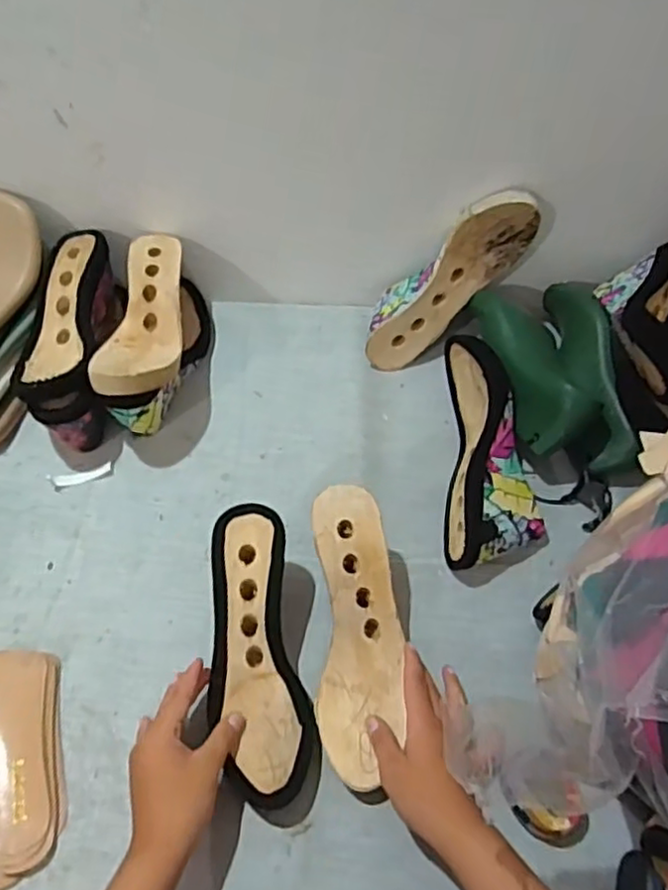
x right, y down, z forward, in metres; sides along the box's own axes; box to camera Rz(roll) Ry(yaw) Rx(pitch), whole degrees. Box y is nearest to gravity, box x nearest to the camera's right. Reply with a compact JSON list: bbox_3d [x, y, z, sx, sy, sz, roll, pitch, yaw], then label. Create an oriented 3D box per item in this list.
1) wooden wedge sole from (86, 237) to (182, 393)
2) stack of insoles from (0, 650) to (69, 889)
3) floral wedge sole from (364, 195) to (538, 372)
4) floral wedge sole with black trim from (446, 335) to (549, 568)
[{"bbox_3d":[-0.198,-0.138,0.685,0.079,0.041,0.229,-2,56,-2],"label":"wooden wedge sole"},{"bbox_3d":[-0.261,0.254,0.538,0.077,0.021,0.170,-14,58,-9],"label":"stack of insoles"},{"bbox_3d":[0.120,-0.186,0.740,0.235,0.080,0.084,-45,58,23],"label":"floral wedge sole"},{"bbox_3d":[0.157,0.006,0.658,0.089,0.082,0.236,3,56,2],"label":"floral wedge sole with black trim"}]

